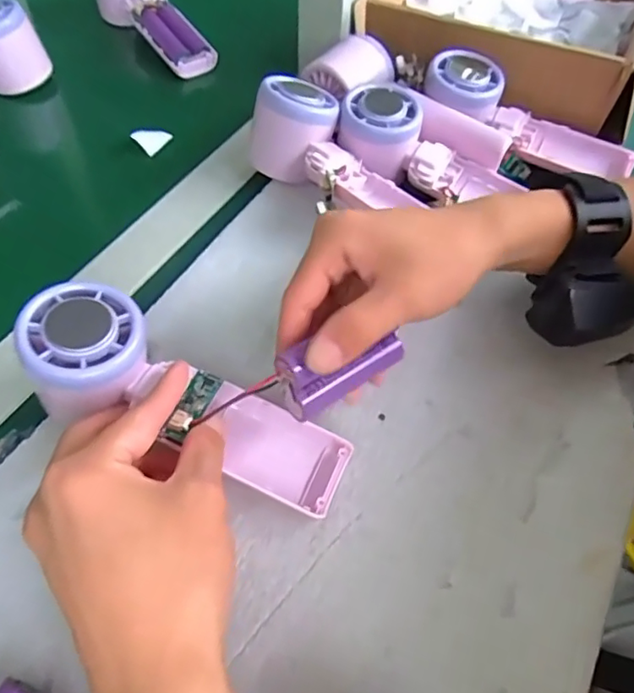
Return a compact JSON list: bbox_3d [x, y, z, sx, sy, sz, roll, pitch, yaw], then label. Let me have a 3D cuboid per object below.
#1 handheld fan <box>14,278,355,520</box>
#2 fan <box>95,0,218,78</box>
[{"bbox_3d":[-0.064,0.027,0.276,0.164,0.037,0.055,31,57,-10],"label":"handheld fan"},{"bbox_3d":[-0.151,-0.303,0.521,0.048,0.050,0.159,-36,79,-24],"label":"fan"}]

